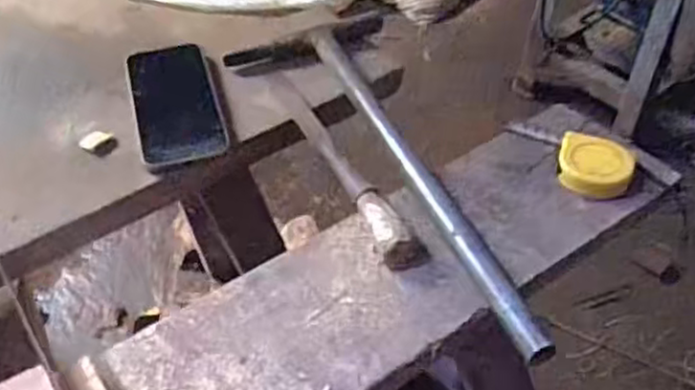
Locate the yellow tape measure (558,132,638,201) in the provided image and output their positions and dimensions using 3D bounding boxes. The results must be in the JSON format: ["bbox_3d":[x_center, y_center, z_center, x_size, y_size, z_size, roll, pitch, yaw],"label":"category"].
[{"bbox_3d":[0.197,-0.021,0.571,0.059,0.021,0.051,19,50,19],"label":"yellow tape measure"}]

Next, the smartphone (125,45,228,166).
[{"bbox_3d":[-0.160,-0.087,0.663,0.071,0.013,0.161,-14,47,-11],"label":"smartphone"}]

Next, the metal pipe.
[{"bbox_3d":[0.053,-0.026,0.585,0.022,0.025,0.395,-17,48,-14],"label":"metal pipe"}]

